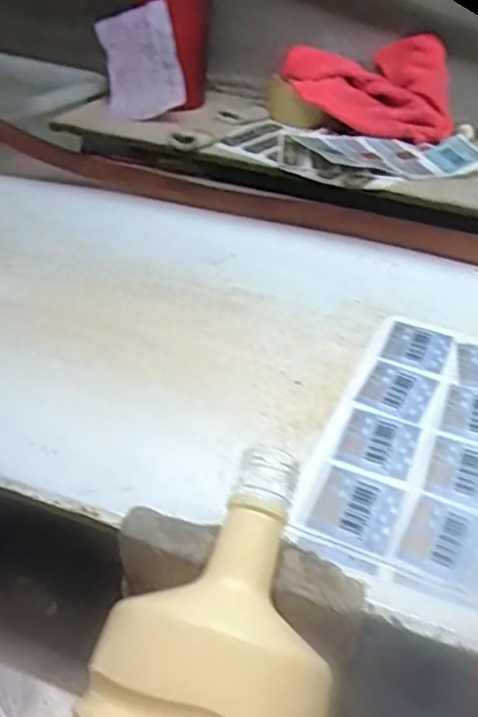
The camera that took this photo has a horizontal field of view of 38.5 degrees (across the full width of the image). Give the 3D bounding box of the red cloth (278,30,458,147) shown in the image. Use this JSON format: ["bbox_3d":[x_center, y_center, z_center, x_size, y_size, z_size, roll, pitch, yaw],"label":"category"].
[{"bbox_3d":[0.143,-0.306,0.761,0.187,0.070,0.104,6,45,3],"label":"red cloth"}]

